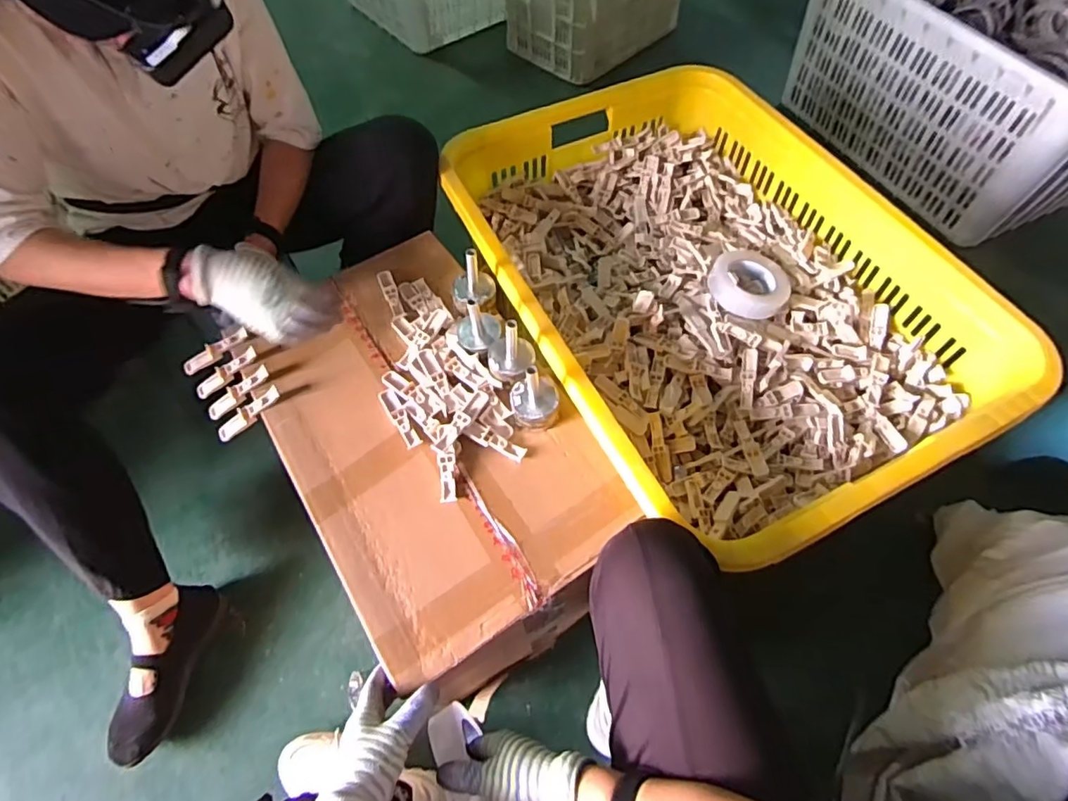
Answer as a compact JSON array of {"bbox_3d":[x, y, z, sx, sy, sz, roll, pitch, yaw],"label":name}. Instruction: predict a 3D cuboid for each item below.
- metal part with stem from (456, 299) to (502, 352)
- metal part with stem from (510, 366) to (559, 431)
[{"bbox_3d":[-0.076,-0.103,0.765,0.061,0.072,0.052,-12,60,-7],"label":"metal part with stem"},{"bbox_3d":[0.001,-0.001,0.719,0.061,0.081,0.053,2,60,1],"label":"metal part with stem"}]

